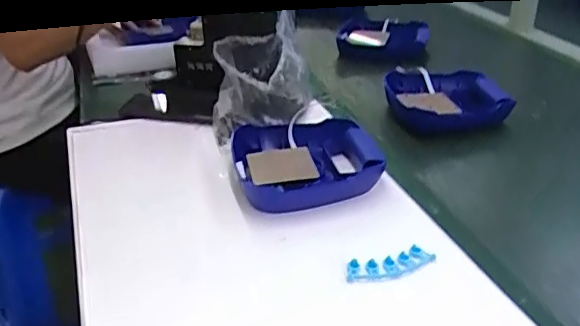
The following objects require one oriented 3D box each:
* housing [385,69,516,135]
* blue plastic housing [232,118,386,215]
[{"bbox_3d":[0.253,-0.102,0.945,0.176,0.052,0.173,-3,30,-2],"label":"housing"},{"bbox_3d":[0.025,0.001,0.768,0.205,0.053,0.169,-11,31,-15],"label":"blue plastic housing"}]

